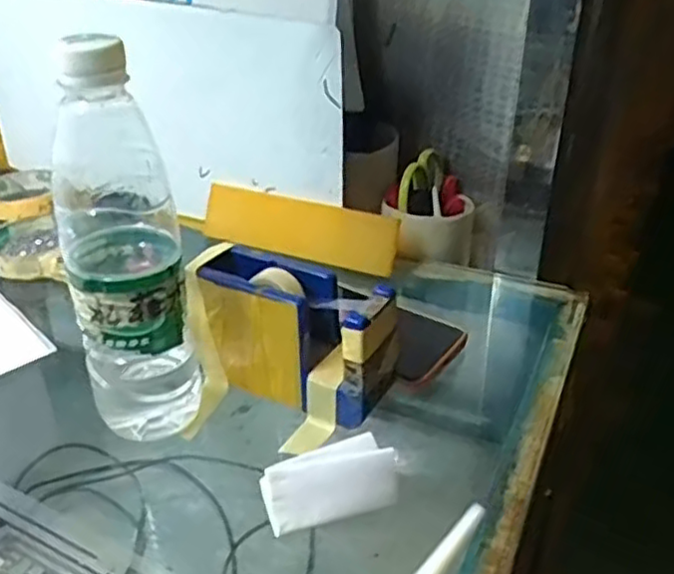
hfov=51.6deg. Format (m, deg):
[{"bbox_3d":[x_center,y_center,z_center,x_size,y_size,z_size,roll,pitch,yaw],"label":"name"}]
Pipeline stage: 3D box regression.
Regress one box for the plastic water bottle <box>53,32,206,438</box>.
[{"bbox_3d":[-0.114,-0.015,0.384,0.062,0.225,0.059,-9,32,-13],"label":"plastic water bottle"}]

